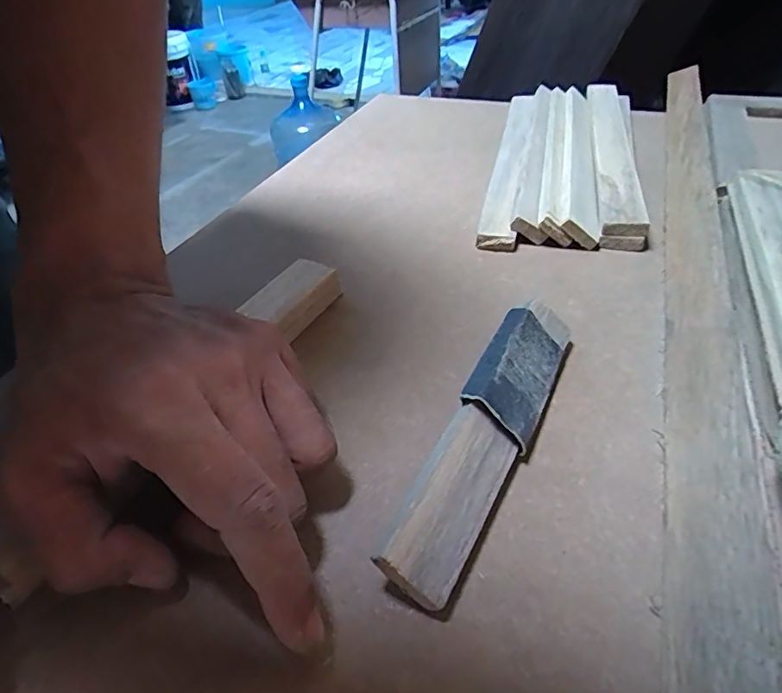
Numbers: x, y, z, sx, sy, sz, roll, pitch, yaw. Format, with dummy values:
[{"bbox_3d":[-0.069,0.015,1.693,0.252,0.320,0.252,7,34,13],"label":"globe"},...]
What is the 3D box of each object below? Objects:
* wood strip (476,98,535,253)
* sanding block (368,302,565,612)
[{"bbox_3d":[0.105,-0.170,0.438,0.025,0.013,0.309,6,42,13],"label":"wood strip"},{"bbox_3d":[0.042,0.031,0.207,0.027,0.030,0.148,19,47,22],"label":"sanding block"}]

